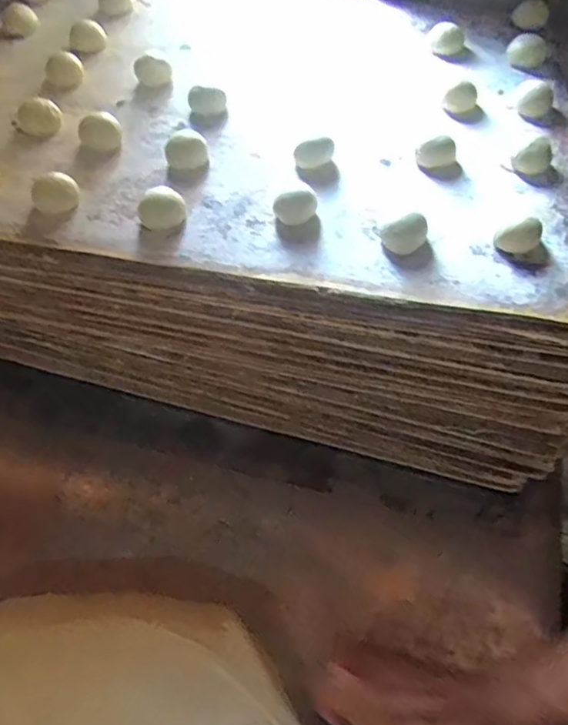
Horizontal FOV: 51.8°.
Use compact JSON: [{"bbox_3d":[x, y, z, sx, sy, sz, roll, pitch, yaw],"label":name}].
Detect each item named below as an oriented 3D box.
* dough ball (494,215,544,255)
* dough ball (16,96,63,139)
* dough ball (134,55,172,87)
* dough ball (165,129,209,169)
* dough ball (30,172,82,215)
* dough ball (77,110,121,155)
[{"bbox_3d":[0.166,-0.090,0.413,0.028,0.018,0.023,24,62,17],"label":"dough ball"},{"bbox_3d":[-0.212,-0.212,0.506,0.035,0.020,0.029,-27,60,-14],"label":"dough ball"},{"bbox_3d":[-0.124,-0.276,0.552,0.033,0.019,0.031,-1,57,2],"label":"dough ball"},{"bbox_3d":[-0.080,-0.174,0.482,0.034,0.015,0.035,-1,57,2],"label":"dough ball"},{"bbox_3d":[-0.175,-0.128,0.450,0.034,0.022,0.028,-23,59,-12],"label":"dough ball"},{"bbox_3d":[-0.154,-0.192,0.492,0.033,0.022,0.033,-1,57,2],"label":"dough ball"}]

